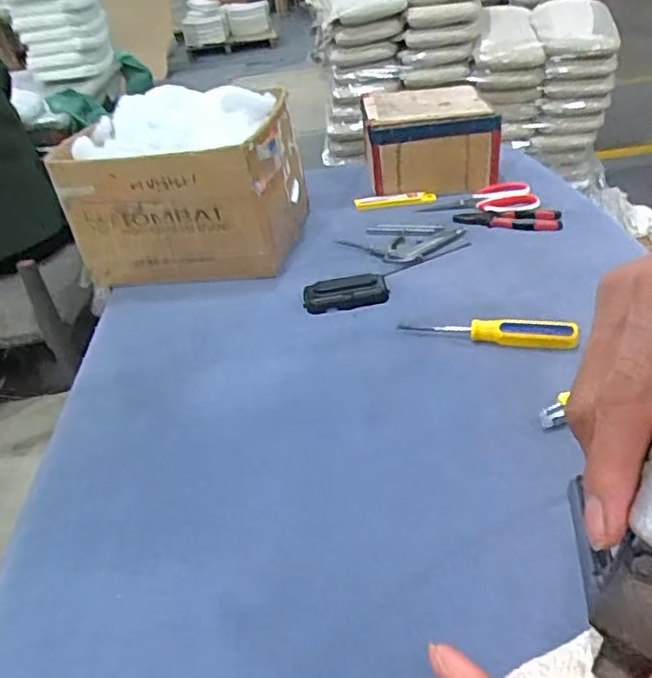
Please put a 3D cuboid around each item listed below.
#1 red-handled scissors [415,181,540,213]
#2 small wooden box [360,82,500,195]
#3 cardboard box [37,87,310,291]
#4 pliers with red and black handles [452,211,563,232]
[{"bbox_3d":[0.240,-0.222,1.008,0.182,0.012,0.102,-6,34,1],"label":"red-handled scissors"},{"bbox_3d":[0.172,-0.340,1.087,0.222,0.138,0.160,-9,34,-2],"label":"small wooden box"},{"bbox_3d":[-0.205,-0.217,0.918,0.303,0.232,0.194,3,35,14],"label":"cardboard box"},{"bbox_3d":[0.276,-0.177,0.957,0.157,0.017,0.047,0,34,11],"label":"pliers with red and black handles"}]

